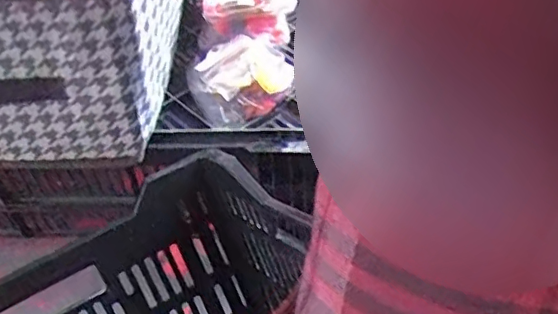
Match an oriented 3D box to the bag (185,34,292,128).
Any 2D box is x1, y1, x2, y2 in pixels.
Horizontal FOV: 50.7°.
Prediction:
[{"bbox_3d":[-0.043,-0.083,0.620,0.098,0.051,0.087,-24,47,-19],"label":"bag"}]

